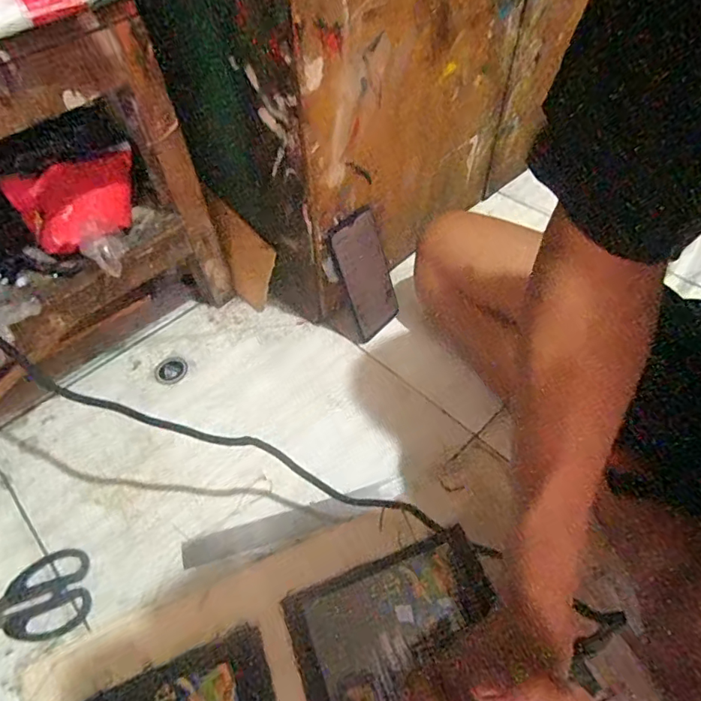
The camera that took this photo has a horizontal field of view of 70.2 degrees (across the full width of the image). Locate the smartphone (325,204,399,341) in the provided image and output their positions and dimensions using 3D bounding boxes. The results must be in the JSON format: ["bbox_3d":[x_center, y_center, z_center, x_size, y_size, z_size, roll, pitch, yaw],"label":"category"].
[{"bbox_3d":[0.018,-0.092,0.600,0.073,0.150,0.014,-39,38,-27],"label":"smartphone"}]

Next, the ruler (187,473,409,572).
[{"bbox_3d":[-0.054,0.169,0.493,0.219,0.010,0.030,-16,47,-7],"label":"ruler"}]

